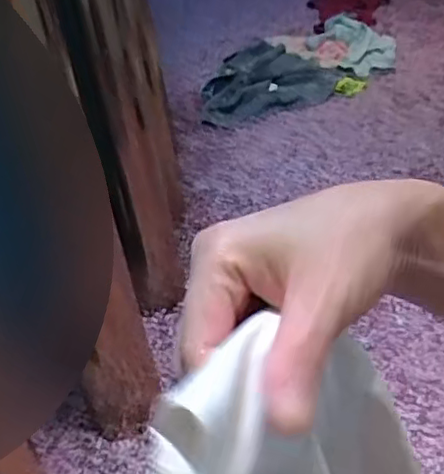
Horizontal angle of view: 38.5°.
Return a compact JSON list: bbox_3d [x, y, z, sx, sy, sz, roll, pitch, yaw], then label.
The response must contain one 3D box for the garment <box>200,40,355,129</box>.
[{"bbox_3d":[0.130,-0.403,1.622,0.388,0.095,0.268,-11,35,-4],"label":"garment"}]

